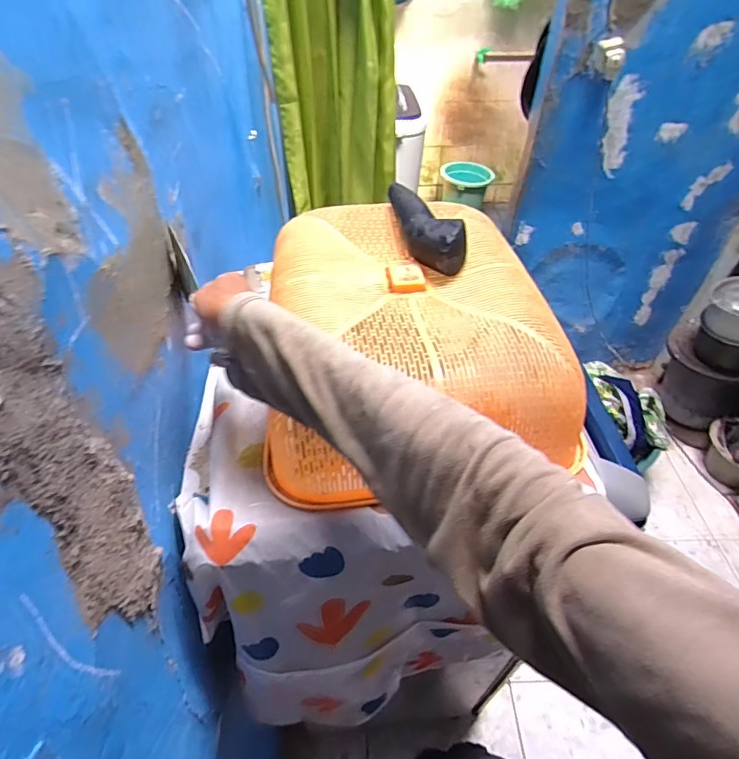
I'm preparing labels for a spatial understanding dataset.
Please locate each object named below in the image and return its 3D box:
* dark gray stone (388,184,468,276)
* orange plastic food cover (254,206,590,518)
[{"bbox_3d":[0.073,-0.184,0.559,0.075,0.042,0.159,-2,46,-7],"label":"dark gray stone"},{"bbox_3d":[0.050,-0.058,0.541,0.306,0.133,0.372,-5,46,-10],"label":"orange plastic food cover"}]

